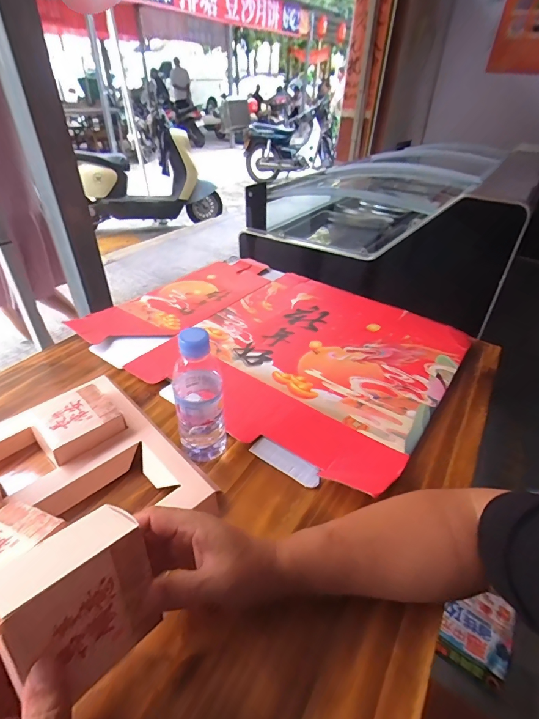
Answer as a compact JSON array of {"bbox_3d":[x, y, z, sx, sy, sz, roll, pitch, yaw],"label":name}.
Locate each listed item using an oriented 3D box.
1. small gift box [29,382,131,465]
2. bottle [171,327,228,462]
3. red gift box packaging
[{"bbox_3d":[-0.240,0.075,0.462,0.084,0.024,0.087,-29,48,-35],"label":"small gift box"},{"bbox_3d":[-0.081,0.041,0.431,0.053,0.180,0.060,-5,38,-10],"label":"bottle"},{"bbox_3d":[0.011,-0.053,0.695,0.602,0.019,0.476,26,43,27],"label":"red gift box packaging"}]

